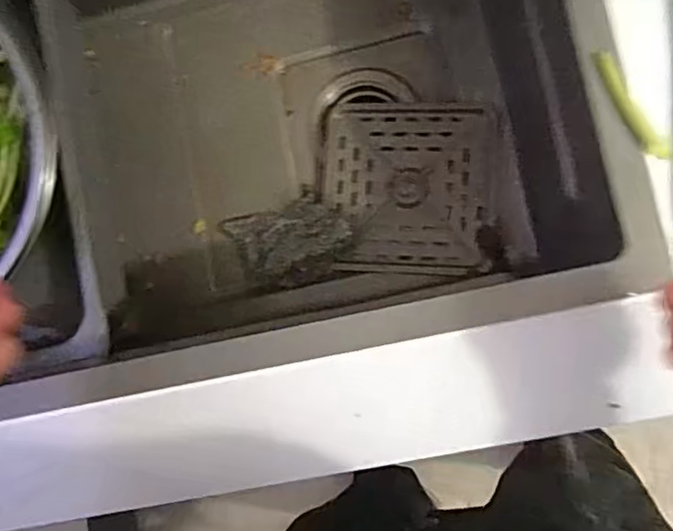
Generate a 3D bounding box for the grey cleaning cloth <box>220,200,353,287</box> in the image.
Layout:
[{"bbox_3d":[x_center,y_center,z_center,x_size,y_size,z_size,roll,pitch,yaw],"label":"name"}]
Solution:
[{"bbox_3d":[-0.042,-0.021,0.588,0.107,0.026,0.075,-18,83,7],"label":"grey cleaning cloth"}]

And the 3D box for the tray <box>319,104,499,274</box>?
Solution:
[{"bbox_3d":[0.061,-0.073,0.590,0.156,0.018,0.154,4,86,9],"label":"tray"}]

